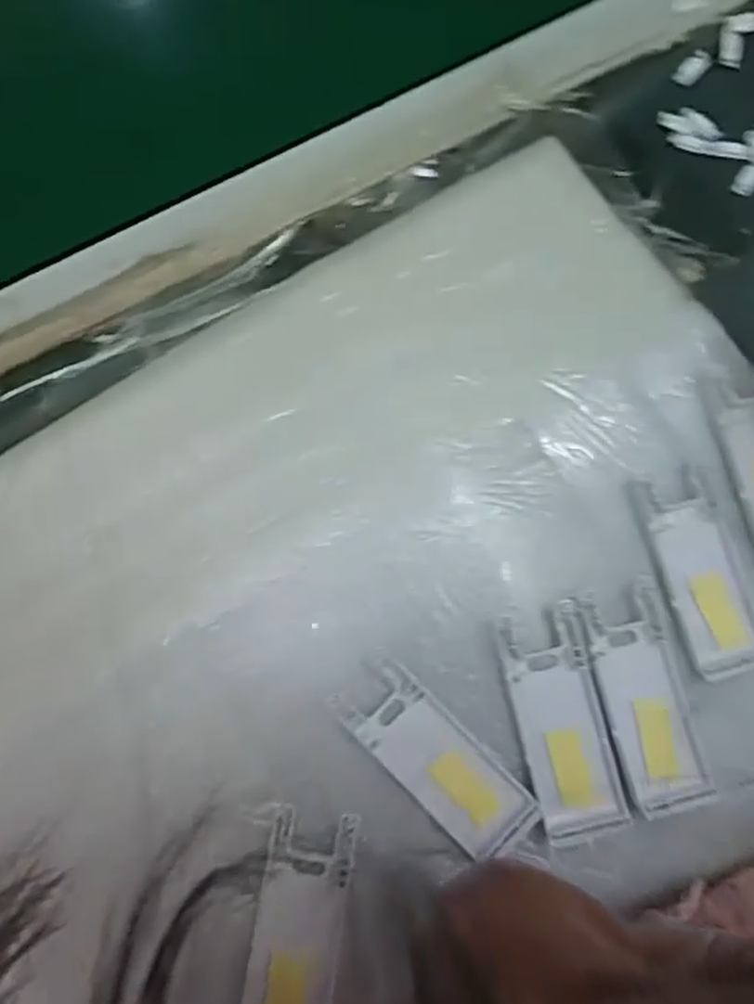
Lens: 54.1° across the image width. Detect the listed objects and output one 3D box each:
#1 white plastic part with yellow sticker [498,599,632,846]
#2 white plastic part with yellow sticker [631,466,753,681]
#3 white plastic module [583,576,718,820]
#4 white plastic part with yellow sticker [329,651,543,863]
[{"bbox_3d":[0.087,0.103,0.347,0.040,0.009,0.102,-12,80,-4],"label":"white plastic part with yellow sticker"},{"bbox_3d":[0.161,0.034,0.367,0.042,0.012,0.100,-17,80,-4],"label":"white plastic part with yellow sticker"},{"bbox_3d":[0.128,0.092,0.350,0.040,0.010,0.101,-13,80,-4],"label":"white plastic module"},{"bbox_3d":[0.028,0.121,0.346,0.100,0.005,0.038,44,82,6],"label":"white plastic part with yellow sticker"}]

